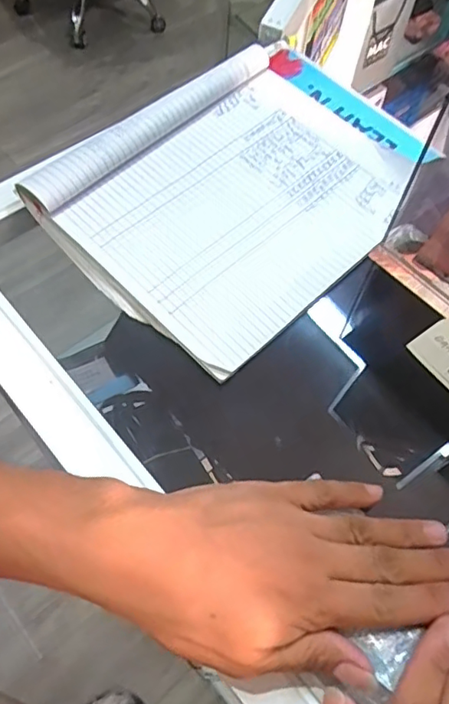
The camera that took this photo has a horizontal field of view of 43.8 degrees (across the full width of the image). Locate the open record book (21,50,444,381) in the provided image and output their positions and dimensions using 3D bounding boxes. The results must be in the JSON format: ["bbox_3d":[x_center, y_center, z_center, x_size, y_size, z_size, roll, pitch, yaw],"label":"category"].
[{"bbox_3d":[0.025,-0.142,0.448,0.303,0.026,0.212,-39,69,-22],"label":"open record book"}]

